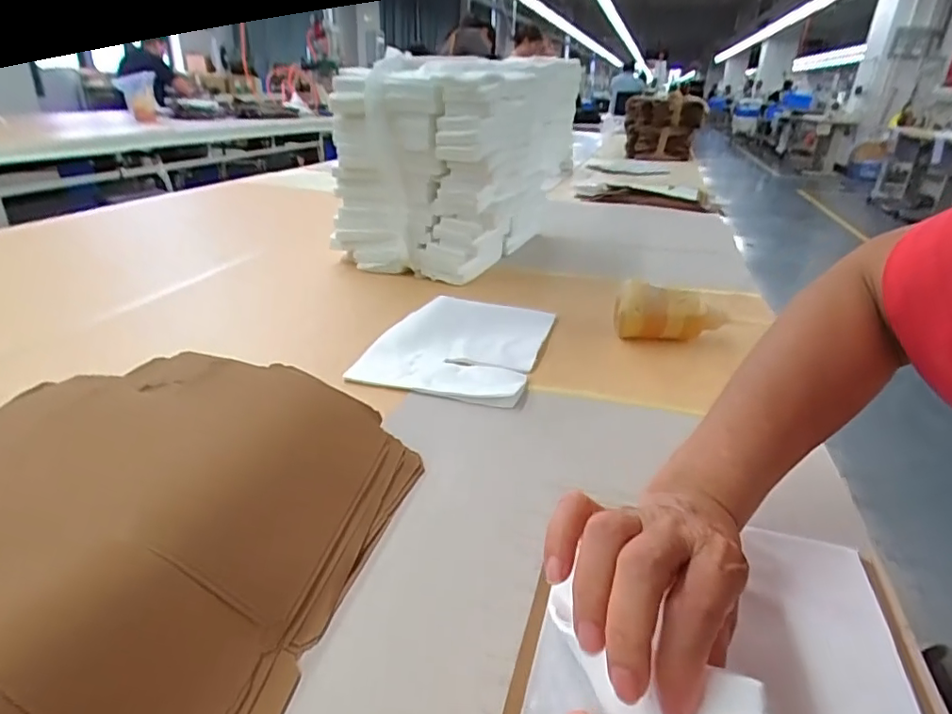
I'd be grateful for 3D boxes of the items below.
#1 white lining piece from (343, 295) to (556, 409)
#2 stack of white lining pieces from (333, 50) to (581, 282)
[{"bbox_3d":[-0.019,-0.019,0.621,0.178,0.026,0.215,9,28,14],"label":"white lining piece"},{"bbox_3d":[-0.019,-0.310,0.904,0.240,0.287,0.365,18,31,29],"label":"stack of white lining pieces"}]

